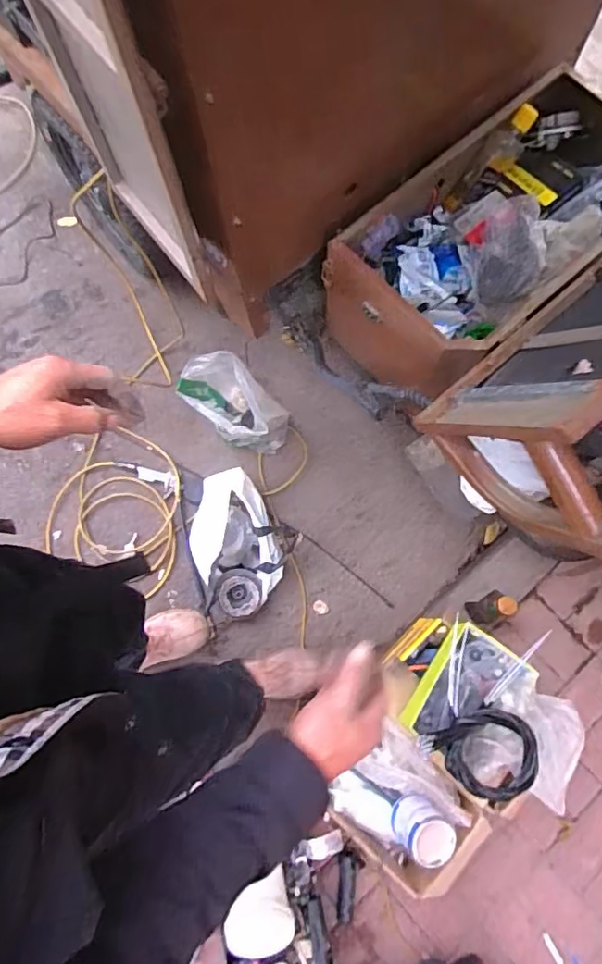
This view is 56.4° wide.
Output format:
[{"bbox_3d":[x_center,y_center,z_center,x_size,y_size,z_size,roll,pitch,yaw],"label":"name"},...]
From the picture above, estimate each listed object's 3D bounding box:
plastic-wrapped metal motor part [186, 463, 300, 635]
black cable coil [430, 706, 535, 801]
[{"bbox_3d":[-0.155,0.148,1.399,0.252,0.116,0.351,-17,79,-5],"label":"plastic-wrapped metal motor part"},{"bbox_3d":[0.334,0.471,0.981,0.157,0.074,0.184,-38,81,-8],"label":"black cable coil"}]

